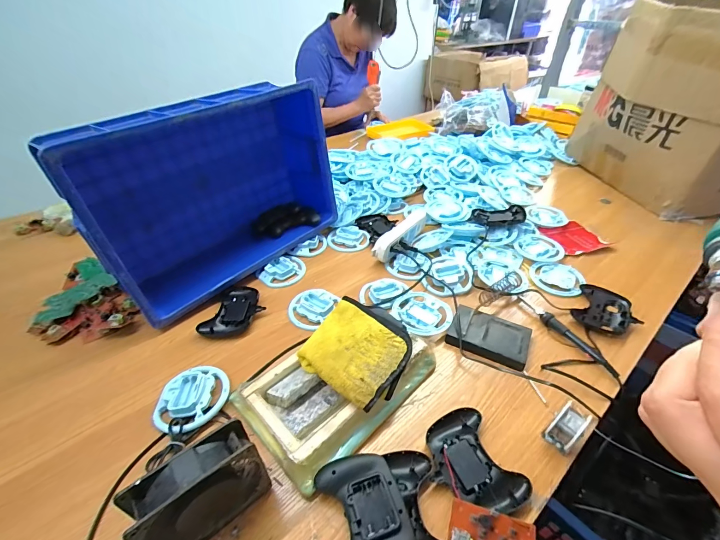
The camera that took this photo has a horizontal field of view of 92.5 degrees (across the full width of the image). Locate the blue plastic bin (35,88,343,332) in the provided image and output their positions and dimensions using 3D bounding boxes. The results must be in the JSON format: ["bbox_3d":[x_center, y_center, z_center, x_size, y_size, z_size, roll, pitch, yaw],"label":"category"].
[{"bbox_3d":[-0.281,-0.159,0.675,0.202,0.310,0.460,28,46,29],"label":"blue plastic bin"}]

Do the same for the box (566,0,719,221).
[{"bbox_3d":[0.923,-0.441,0.945,0.402,0.425,0.473,-5,40,-7],"label":"box"}]

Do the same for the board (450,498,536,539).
[{"bbox_3d":[0.142,0.291,0.368,0.087,0.022,0.055,11,40,12],"label":"board"}]

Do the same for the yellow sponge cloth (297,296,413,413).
[{"bbox_3d":[0.002,0.112,0.519,0.141,0.026,0.165,20,43,21],"label":"yellow sponge cloth"}]

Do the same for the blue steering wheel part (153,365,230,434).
[{"bbox_3d":[-0.240,0.182,0.497,0.091,0.022,0.100,0,39,-2],"label":"blue steering wheel part"}]

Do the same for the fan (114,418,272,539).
[{"bbox_3d":[-0.161,0.229,0.357,0.116,0.121,0.039,-27,47,-30],"label":"fan"}]

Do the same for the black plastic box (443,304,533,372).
[{"bbox_3d":[0.222,0.111,0.590,0.127,0.017,0.086,19,42,21],"label":"black plastic box"}]

